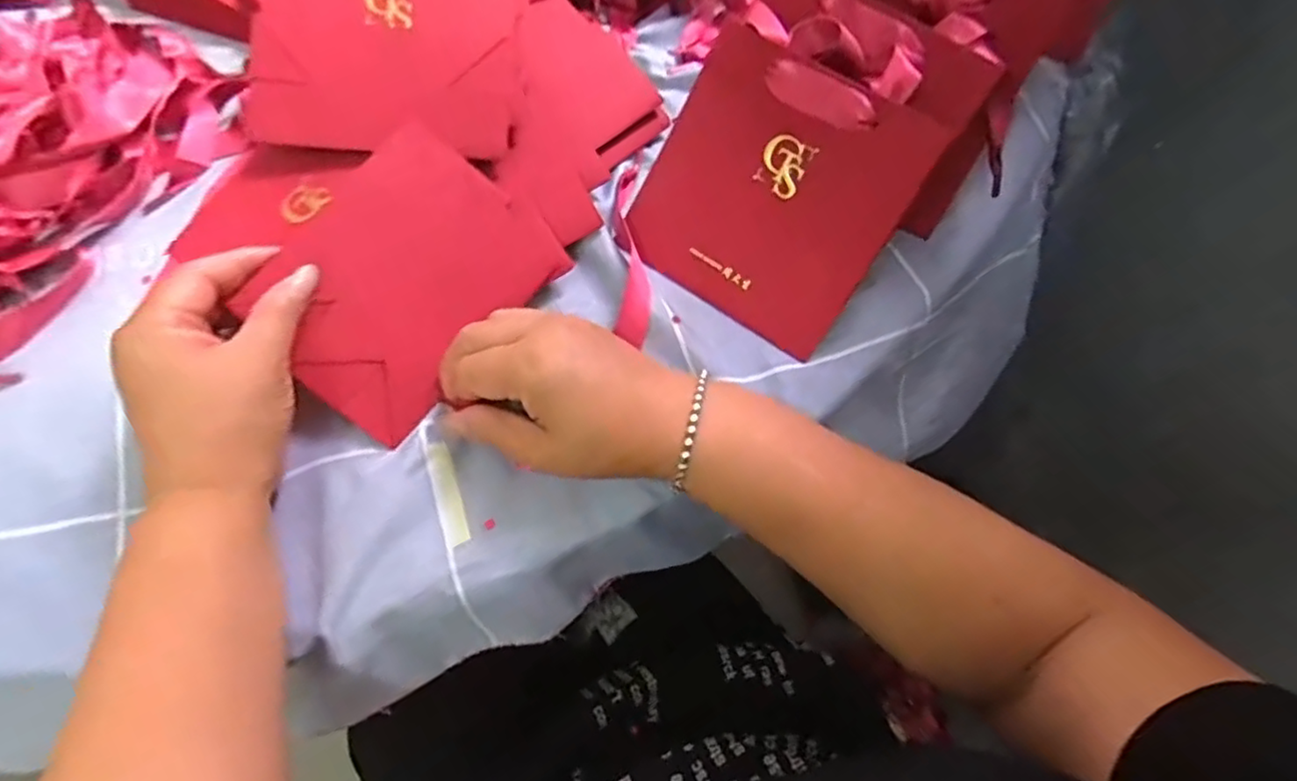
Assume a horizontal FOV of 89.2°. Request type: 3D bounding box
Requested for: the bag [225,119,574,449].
[{"bbox_3d":[-0.131,-0.061,0.354,0.112,0.012,0.143,42,76,-7],"label":"bag"}]

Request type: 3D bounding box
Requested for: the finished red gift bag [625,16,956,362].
[{"bbox_3d":[0.068,-0.110,0.370,0.134,0.010,0.138,34,112,10],"label":"finished red gift bag"}]

